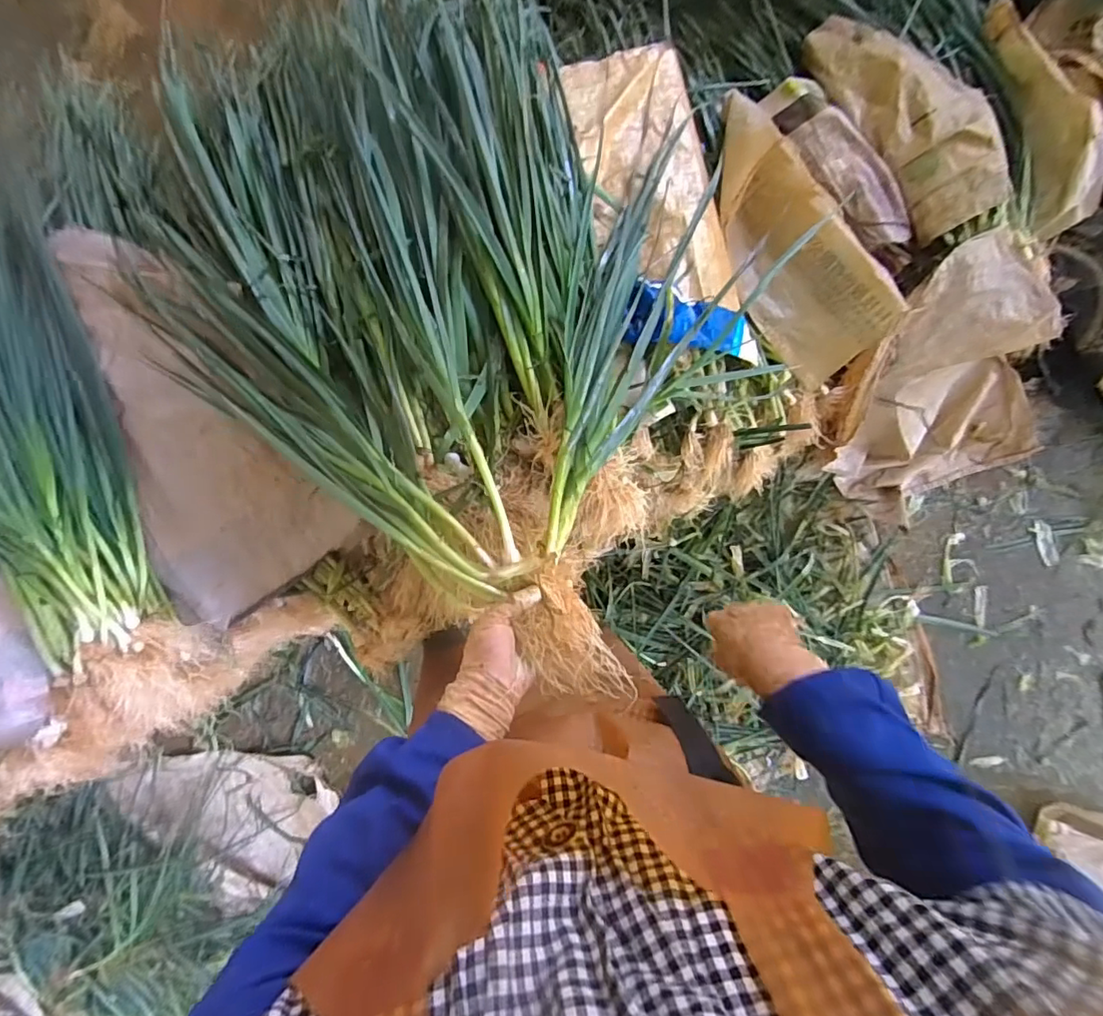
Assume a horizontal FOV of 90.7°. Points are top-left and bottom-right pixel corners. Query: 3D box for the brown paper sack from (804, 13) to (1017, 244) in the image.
[{"bbox_3d":[0.651,-0.721,0.989,0.176,0.083,0.455,-31,82,0],"label":"brown paper sack"}]

